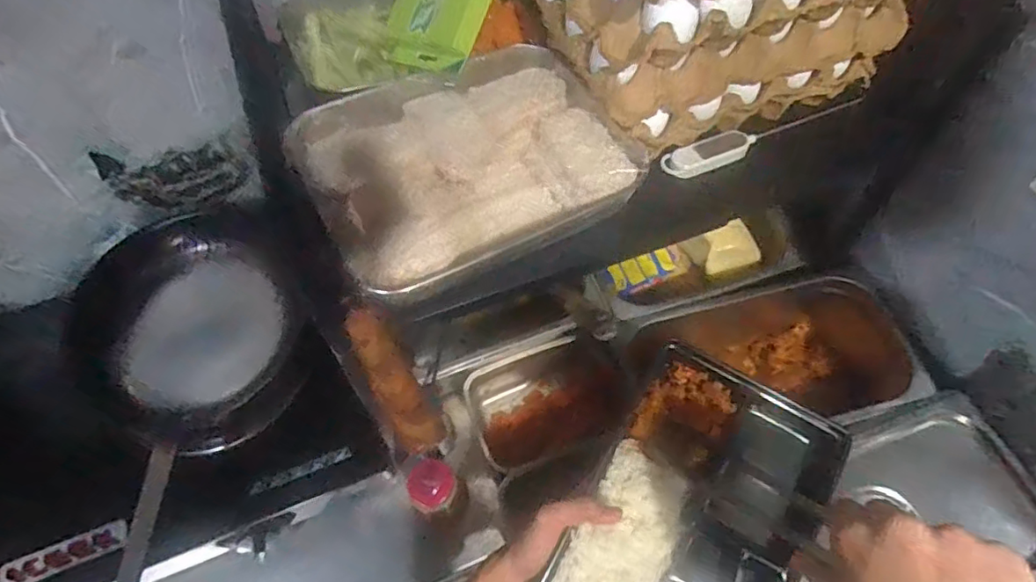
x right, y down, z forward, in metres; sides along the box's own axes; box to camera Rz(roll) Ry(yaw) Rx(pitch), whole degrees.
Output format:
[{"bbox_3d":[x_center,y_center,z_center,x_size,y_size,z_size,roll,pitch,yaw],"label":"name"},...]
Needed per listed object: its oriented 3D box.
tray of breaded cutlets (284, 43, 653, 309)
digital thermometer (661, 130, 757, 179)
[{"bbox_3d":[-0.043,-0.106,0.476,0.244,0.052,0.199,-31,66,-15],"label":"tray of breaded cutlets"},{"bbox_3d":[0.172,-0.123,0.519,0.092,0.012,0.027,-21,63,-10],"label":"digital thermometer"}]

